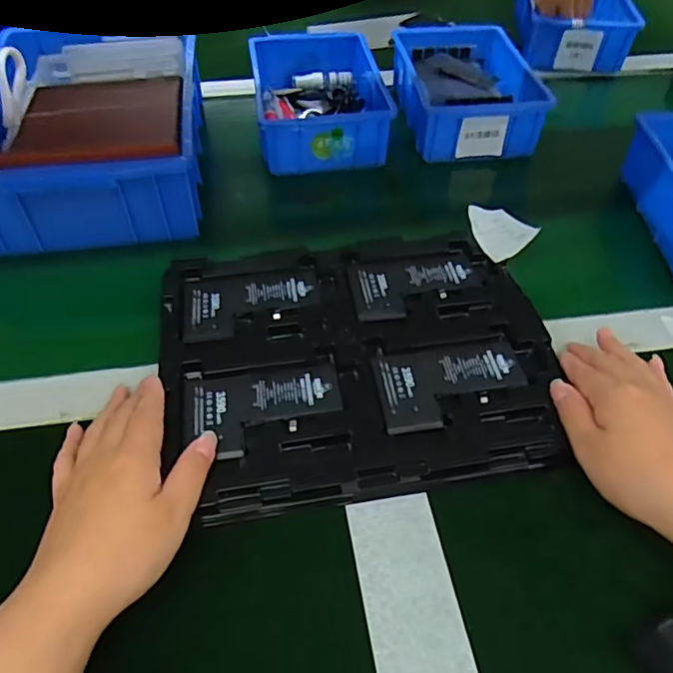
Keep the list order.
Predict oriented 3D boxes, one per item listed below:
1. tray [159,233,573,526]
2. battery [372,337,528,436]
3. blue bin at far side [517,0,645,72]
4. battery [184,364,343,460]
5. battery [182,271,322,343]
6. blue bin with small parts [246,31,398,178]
[{"bbox_3d":[0.015,0.008,0.402,0.263,0.023,0.221,-8,53,-9],"label":"tray"},{"bbox_3d":[0.078,0.031,0.383,0.103,0.005,0.063,-10,53,-10],"label":"battery"},{"bbox_3d":[0.313,-0.413,0.744,0.138,0.058,0.152,4,51,1],"label":"blue bin at far side"},{"bbox_3d":[-0.047,0.048,0.368,0.100,0.006,0.062,-6,53,-7],"label":"battery"},{"bbox_3d":[-0.064,-0.026,0.431,0.102,0.006,0.064,-8,53,-9],"label":"battery"},{"bbox_3d":[-0.021,-0.266,0.625,0.128,0.060,0.200,-4,52,-6],"label":"blue bin with small parts"}]

